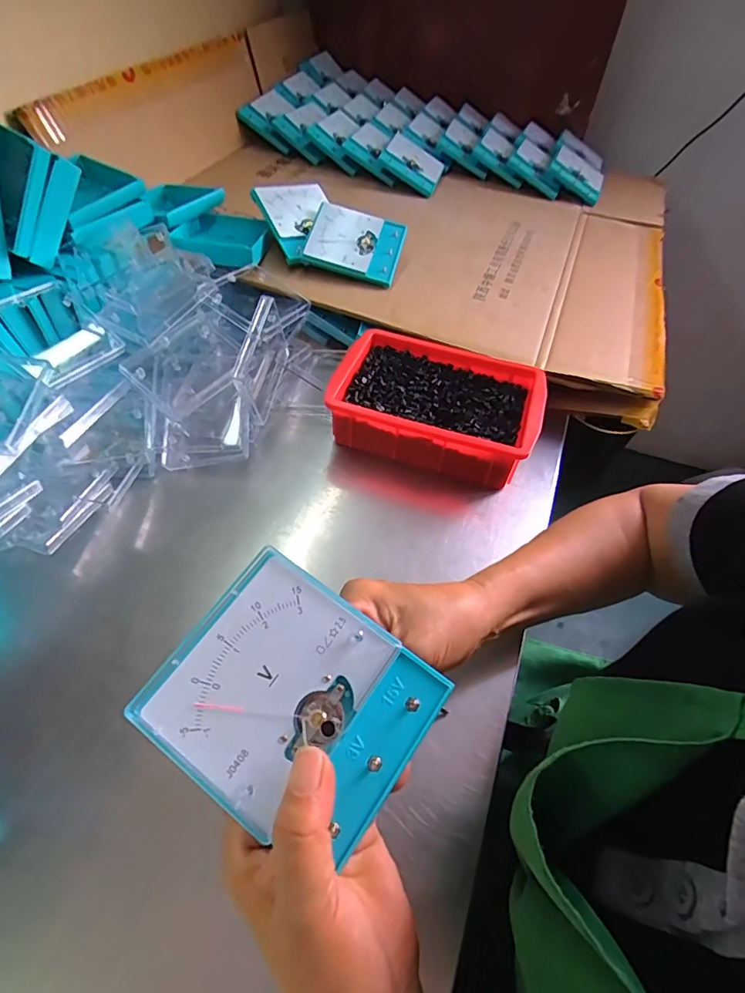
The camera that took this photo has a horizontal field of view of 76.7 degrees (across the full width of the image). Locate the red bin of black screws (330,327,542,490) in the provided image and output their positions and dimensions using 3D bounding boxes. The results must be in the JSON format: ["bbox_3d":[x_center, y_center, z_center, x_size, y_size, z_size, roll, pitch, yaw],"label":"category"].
[{"bbox_3d":[0.066,-0.095,0.496,0.204,0.061,0.138,17,52,9],"label":"red bin of black screws"}]

